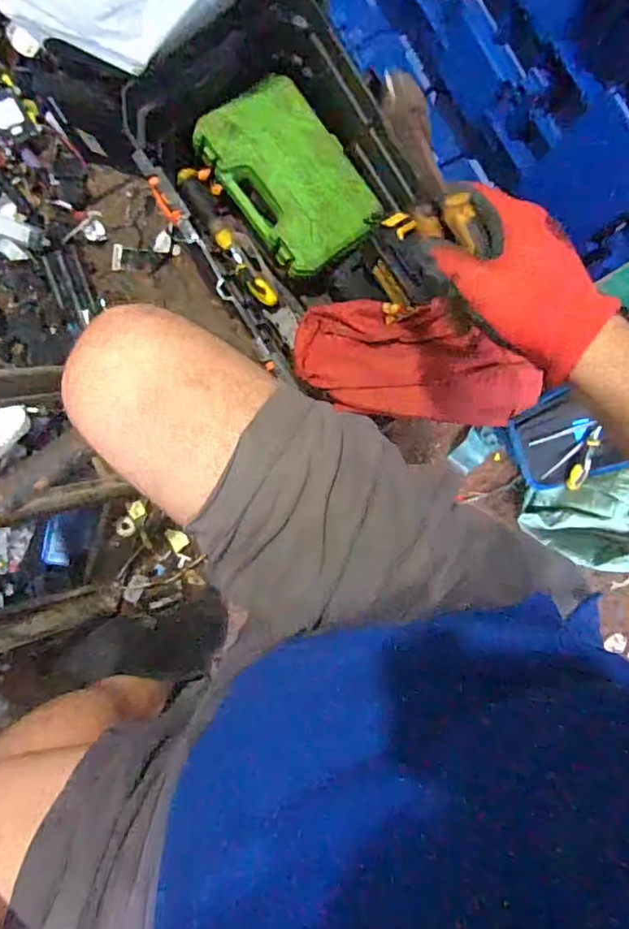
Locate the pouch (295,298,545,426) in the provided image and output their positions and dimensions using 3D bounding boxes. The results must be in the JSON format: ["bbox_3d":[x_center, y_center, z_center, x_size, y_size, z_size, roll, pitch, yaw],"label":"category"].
[{"bbox_3d":[0.118,-0.123,0.644,0.271,0.062,0.134,6,95,2],"label":"pouch"}]

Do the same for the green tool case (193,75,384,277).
[{"bbox_3d":[-0.032,-0.369,0.705,0.148,0.037,0.222,-39,92,5],"label":"green tool case"}]

